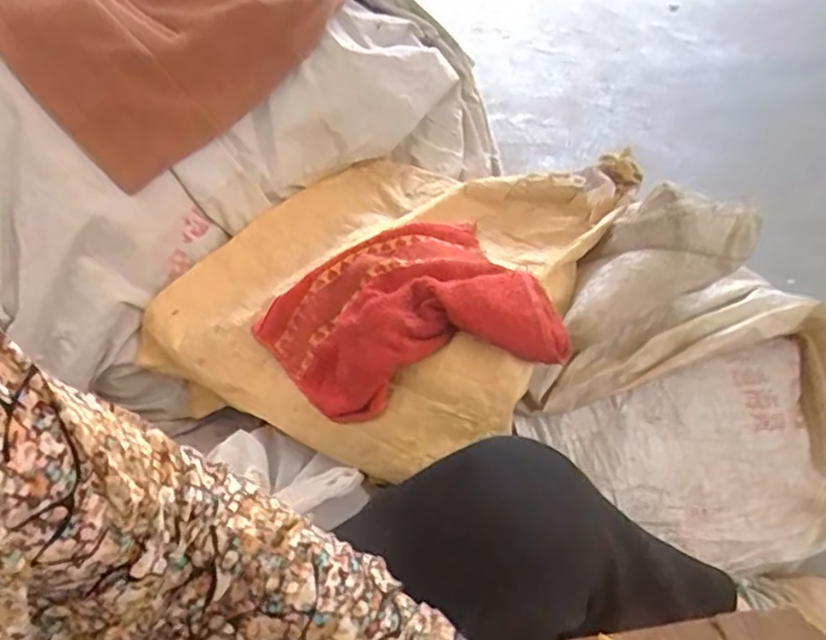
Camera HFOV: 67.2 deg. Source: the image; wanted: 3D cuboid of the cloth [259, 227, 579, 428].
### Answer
[{"bbox_3d":[-0.019,0.008,0.636,0.261,0.116,0.251,-16,40,-12],"label":"cloth"}]

